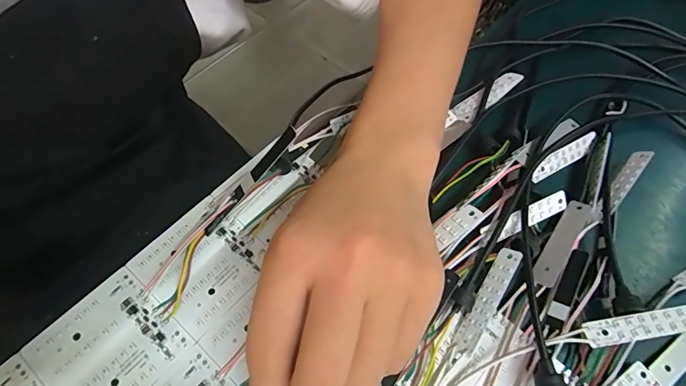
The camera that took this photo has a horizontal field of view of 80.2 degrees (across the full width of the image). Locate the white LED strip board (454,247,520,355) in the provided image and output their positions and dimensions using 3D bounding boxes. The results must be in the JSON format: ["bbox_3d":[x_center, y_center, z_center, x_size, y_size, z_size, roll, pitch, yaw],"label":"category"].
[{"bbox_3d":[0.074,0.054,0.208,0.013,0.004,0.058,19,69,41],"label":"white LED strip board"}]

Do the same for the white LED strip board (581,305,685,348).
[{"bbox_3d":[0.149,0.065,0.201,0.059,0.004,0.012,-11,65,1],"label":"white LED strip board"}]

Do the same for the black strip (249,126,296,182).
[{"bbox_3d":[-0.034,-0.019,0.196,0.006,0.004,0.031,46,102,18],"label":"black strip"}]

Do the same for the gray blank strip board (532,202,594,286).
[{"bbox_3d":[0.122,0.028,0.228,0.012,0.005,0.059,35,66,15],"label":"gray blank strip board"}]

